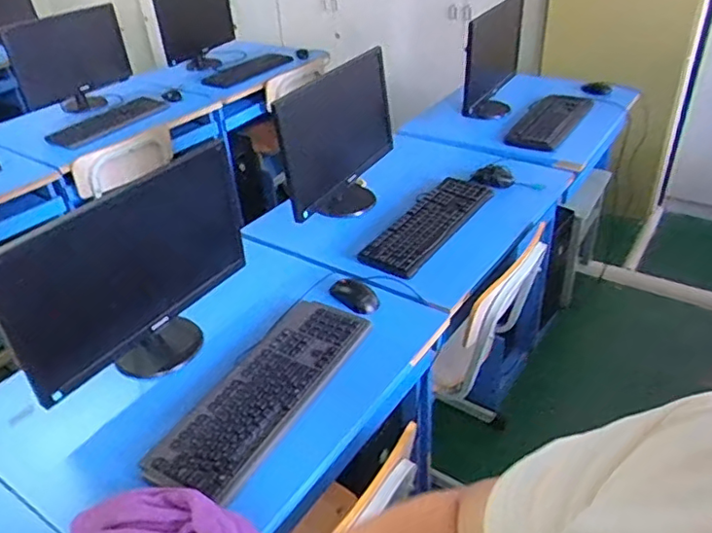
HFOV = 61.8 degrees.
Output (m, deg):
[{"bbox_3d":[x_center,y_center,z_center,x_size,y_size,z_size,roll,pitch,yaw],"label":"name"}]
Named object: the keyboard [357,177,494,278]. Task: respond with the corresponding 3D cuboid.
[{"bbox_3d":[0.186,-0.123,1.458,0.150,0.036,0.466,15,38,28],"label":"keyboard"}]

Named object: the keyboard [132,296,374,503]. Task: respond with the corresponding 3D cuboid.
[{"bbox_3d":[-0.145,0.201,1.005,0.156,0.029,0.442,15,37,27],"label":"keyboard"}]

